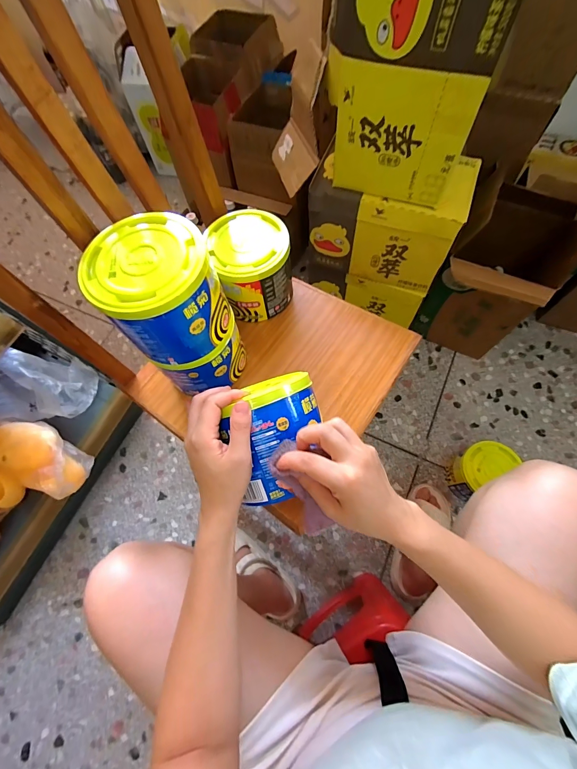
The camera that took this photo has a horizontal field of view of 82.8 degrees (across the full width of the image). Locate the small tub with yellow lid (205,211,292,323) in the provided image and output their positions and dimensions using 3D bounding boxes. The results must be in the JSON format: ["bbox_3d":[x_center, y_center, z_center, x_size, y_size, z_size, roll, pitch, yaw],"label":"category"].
[{"bbox_3d":[-0.058,-0.195,0.548,0.118,0.118,0.126,-1,67,2],"label":"small tub with yellow lid"}]

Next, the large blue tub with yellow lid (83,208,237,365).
[{"bbox_3d":[-0.145,-0.106,0.392,0.128,0.119,0.121,-1,67,2],"label":"large blue tub with yellow lid"}]

